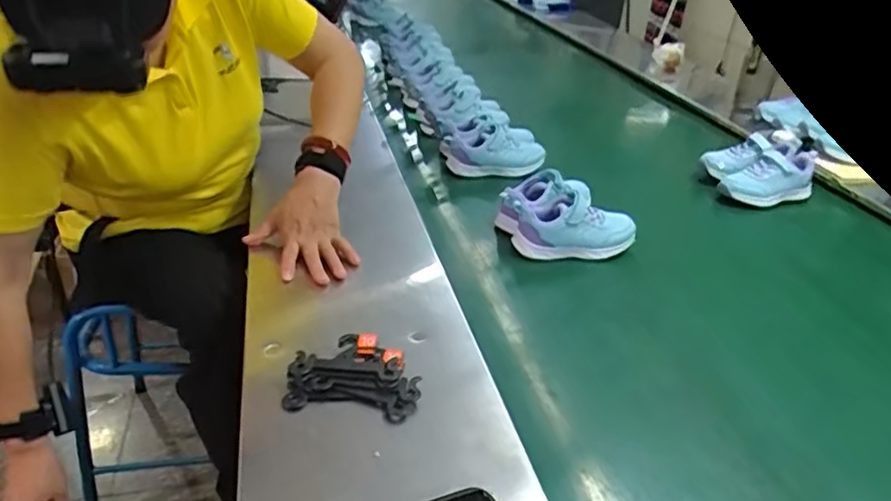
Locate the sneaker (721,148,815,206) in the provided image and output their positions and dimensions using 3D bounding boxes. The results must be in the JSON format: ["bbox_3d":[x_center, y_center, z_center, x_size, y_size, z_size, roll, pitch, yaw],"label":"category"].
[{"bbox_3d":[0.564,-0.121,1.089,0.175,0.077,0.060,-10,34,-17],"label":"sneaker"}]

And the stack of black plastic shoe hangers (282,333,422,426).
[{"bbox_3d":[-0.085,0.120,0.608,0.120,0.017,0.102,12,31,8],"label":"stack of black plastic shoe hangers"}]

